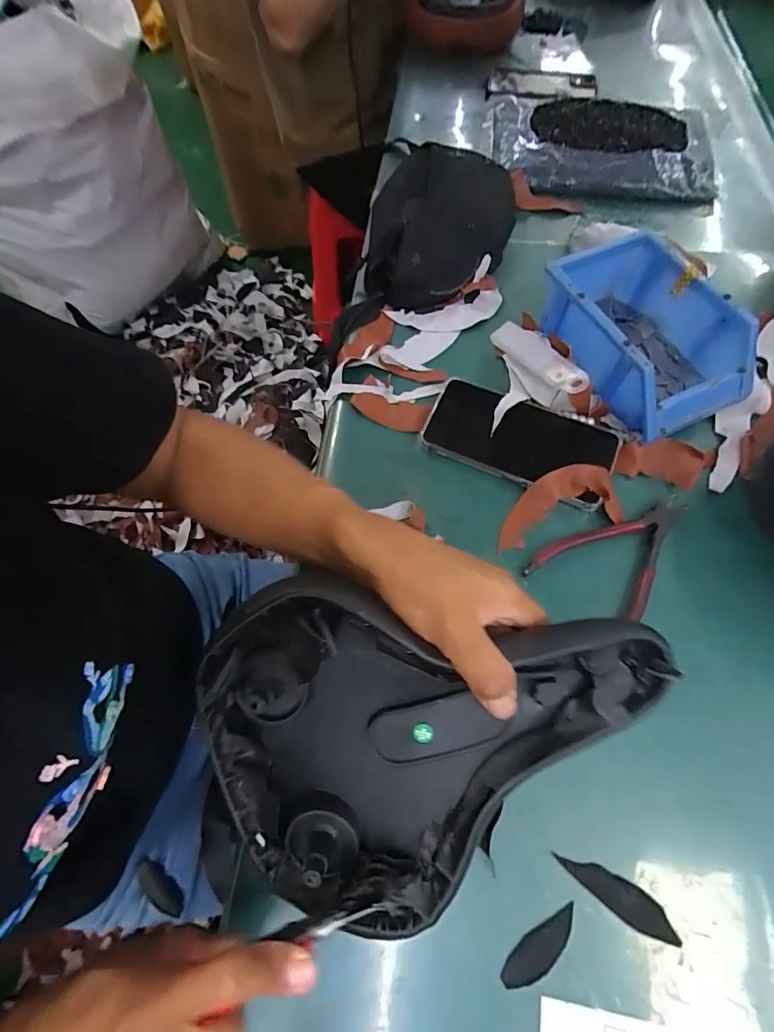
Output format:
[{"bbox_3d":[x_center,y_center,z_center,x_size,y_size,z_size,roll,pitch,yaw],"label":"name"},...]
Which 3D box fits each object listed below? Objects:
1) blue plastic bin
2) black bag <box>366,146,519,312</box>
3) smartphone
[{"bbox_3d":[0.229,-0.162,0.404,0.117,0.073,0.178,-25,68,-10],"label":"blue plastic bin"},{"bbox_3d":[0.065,-0.350,0.509,0.156,0.051,0.280,13,66,6],"label":"black bag"},{"bbox_3d":[0.116,-0.070,0.392,0.161,0.017,0.078,23,73,14],"label":"smartphone"}]

